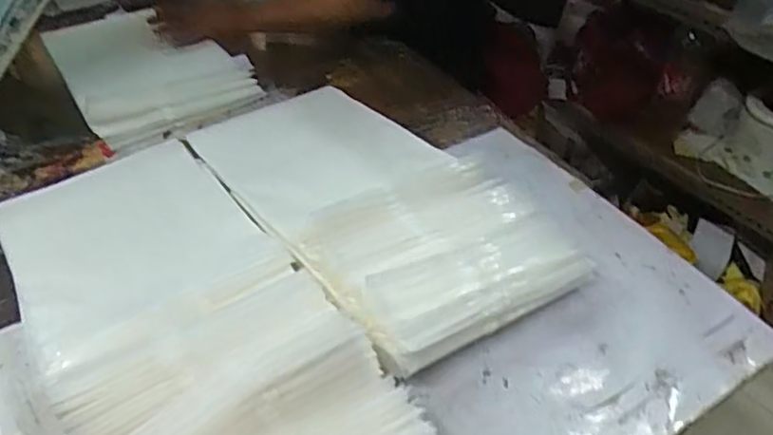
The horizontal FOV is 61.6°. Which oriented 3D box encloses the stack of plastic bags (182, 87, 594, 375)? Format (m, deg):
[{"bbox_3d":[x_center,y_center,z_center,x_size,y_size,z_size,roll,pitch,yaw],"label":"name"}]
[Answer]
[{"bbox_3d":[-0.028,-0.045,0.849,0.299,0.077,0.592,-23,35,-23],"label":"stack of plastic bags"}]

